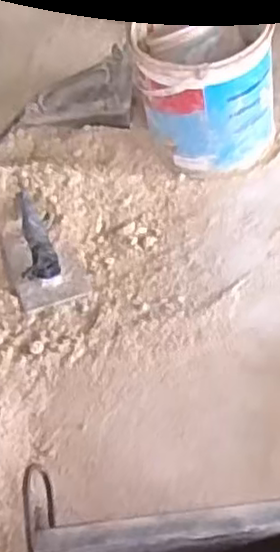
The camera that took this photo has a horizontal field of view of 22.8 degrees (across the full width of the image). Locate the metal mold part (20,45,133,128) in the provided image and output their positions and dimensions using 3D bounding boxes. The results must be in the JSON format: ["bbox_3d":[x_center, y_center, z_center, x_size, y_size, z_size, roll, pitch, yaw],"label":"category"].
[{"bbox_3d":[-0.085,-0.275,1.036,0.157,0.061,0.119,4,54,7],"label":"metal mold part"}]

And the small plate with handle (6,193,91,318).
[{"bbox_3d":[-0.129,-0.040,0.854,0.085,0.059,0.153,-22,55,-12],"label":"small plate with handle"}]

